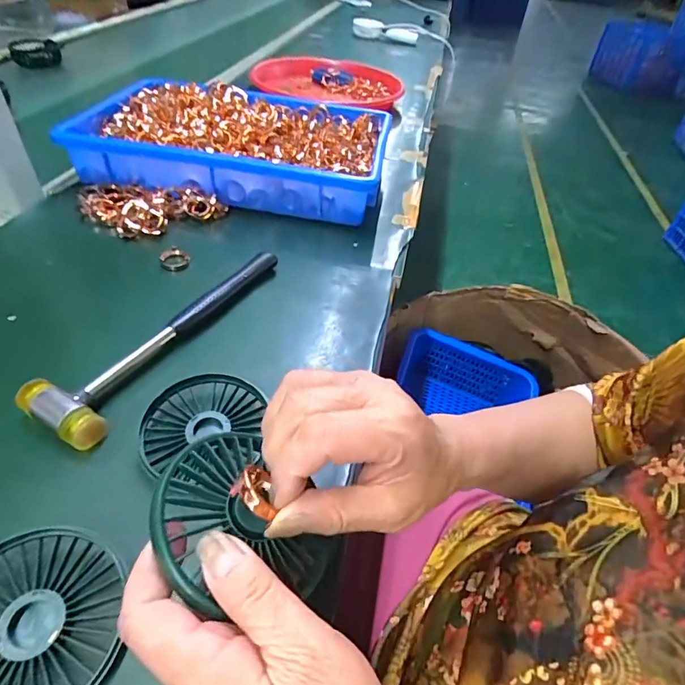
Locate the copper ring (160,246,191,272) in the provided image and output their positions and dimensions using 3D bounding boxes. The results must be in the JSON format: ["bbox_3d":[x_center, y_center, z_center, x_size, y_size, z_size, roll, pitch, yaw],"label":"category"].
[{"bbox_3d":[-0.166,-0.083,0.443,0.028,0.010,0.029,-13,47,-18],"label":"copper ring"}]

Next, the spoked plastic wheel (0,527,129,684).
[{"bbox_3d":[-0.155,0.141,0.221,0.084,0.025,0.084,3,44,-3],"label":"spoked plastic wheel"}]

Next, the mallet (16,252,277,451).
[{"bbox_3d":[-0.141,-0.014,0.368,0.061,0.025,0.233,22,47,16],"label":"mallet"}]

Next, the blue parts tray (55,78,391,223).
[{"bbox_3d":[-0.129,-0.254,0.577,0.360,0.070,0.222,9,44,3],"label":"blue parts tray"}]

